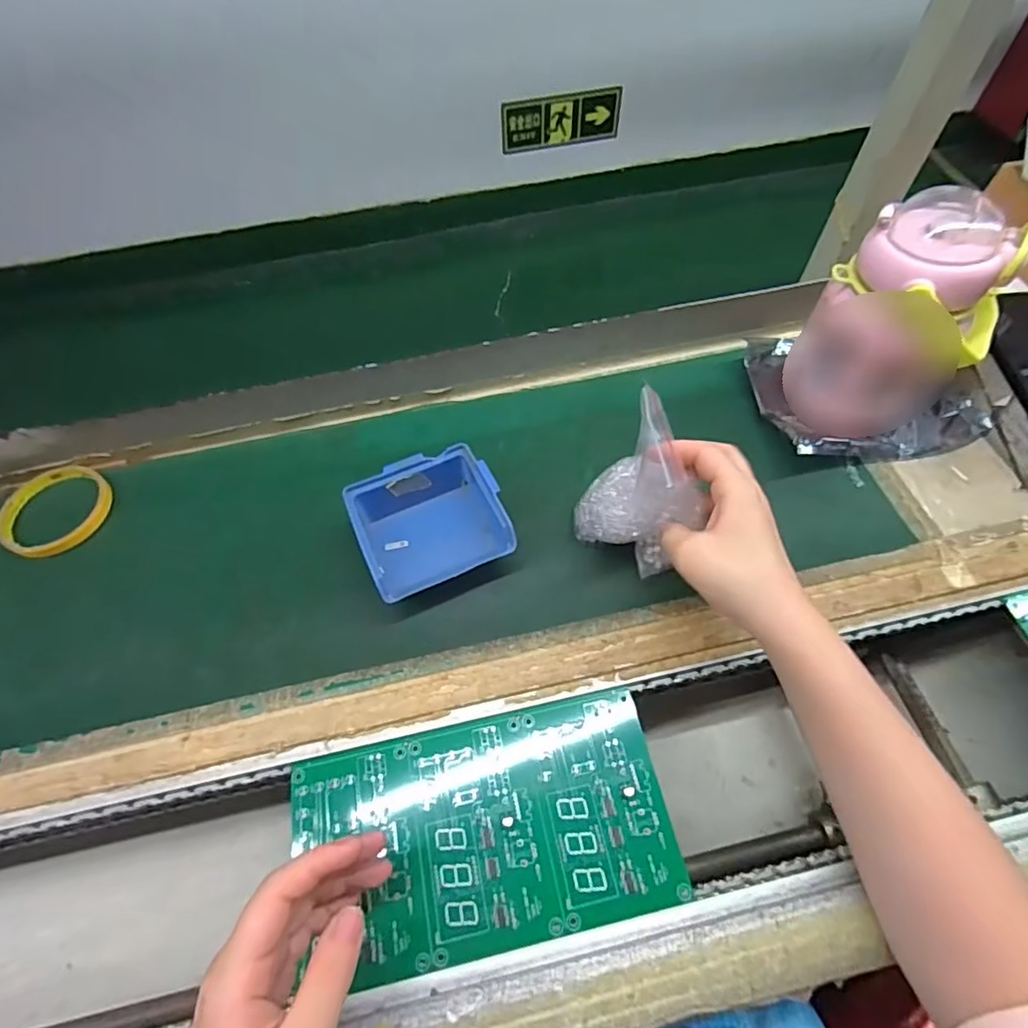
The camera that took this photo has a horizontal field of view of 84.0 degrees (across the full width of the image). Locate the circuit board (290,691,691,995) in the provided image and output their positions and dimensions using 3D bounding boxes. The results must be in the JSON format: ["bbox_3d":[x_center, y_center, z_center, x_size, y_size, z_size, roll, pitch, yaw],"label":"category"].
[{"bbox_3d":[-0.018,0.195,0.354,0.224,0.005,0.122,-12,58,-4],"label":"circuit board"}]

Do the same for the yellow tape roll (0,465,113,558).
[{"bbox_3d":[-0.383,-0.004,0.476,0.086,0.012,0.085,-1,58,2],"label":"yellow tape roll"}]

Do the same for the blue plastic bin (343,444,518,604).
[{"bbox_3d":[-0.061,0.010,0.431,0.103,0.057,0.094,-23,60,-11],"label":"blue plastic bin"}]

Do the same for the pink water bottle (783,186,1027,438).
[{"bbox_3d":[0.279,-0.138,0.419,0.106,0.154,0.080,33,65,21],"label":"pink water bottle"}]

